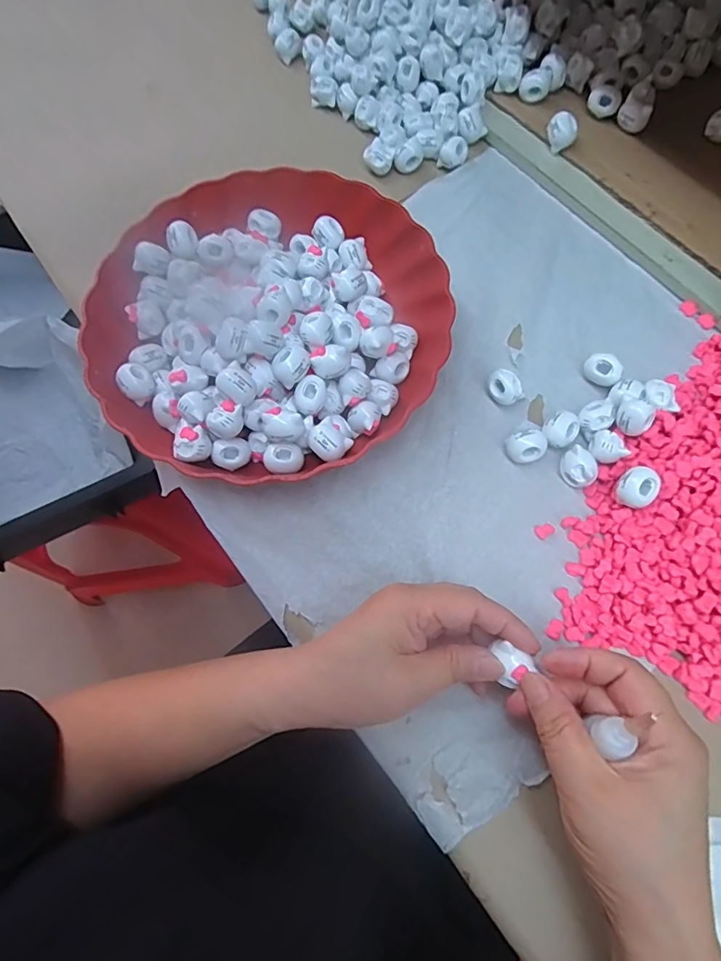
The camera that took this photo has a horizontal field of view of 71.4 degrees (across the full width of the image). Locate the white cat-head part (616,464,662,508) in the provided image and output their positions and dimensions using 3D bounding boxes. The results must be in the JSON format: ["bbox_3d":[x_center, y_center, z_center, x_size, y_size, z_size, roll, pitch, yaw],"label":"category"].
[{"bbox_3d":[0.169,0.004,0.307,0.023,0.017,0.022,-1,71,2],"label":"white cat-head part"}]

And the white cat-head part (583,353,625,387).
[{"bbox_3d":[0.170,-0.076,0.353,0.025,0.020,0.016,41,77,14],"label":"white cat-head part"}]

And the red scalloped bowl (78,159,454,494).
[{"bbox_3d":[-0.061,-0.111,0.349,0.233,0.055,0.237,-1,71,2],"label":"red scalloped bowl"}]

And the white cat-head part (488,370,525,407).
[{"bbox_3d":[0.100,-0.063,0.351,0.025,0.019,0.020,36,76,13],"label":"white cat-head part"}]

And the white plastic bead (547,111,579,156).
[{"bbox_3d":[0.165,-0.285,0.413,0.023,0.023,0.018,20,73,8],"label":"white plastic bead"}]

